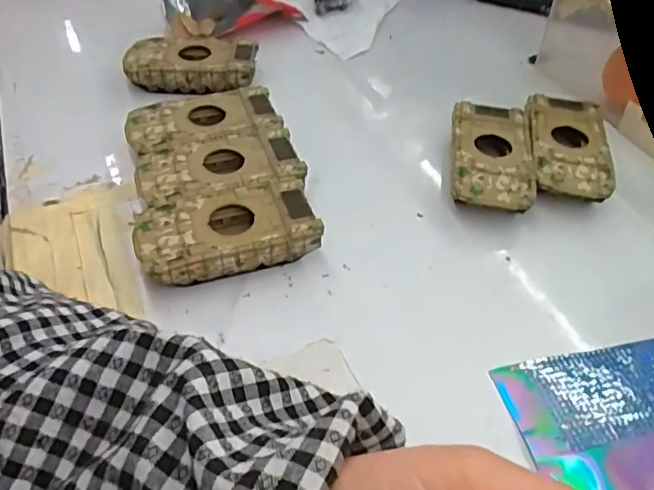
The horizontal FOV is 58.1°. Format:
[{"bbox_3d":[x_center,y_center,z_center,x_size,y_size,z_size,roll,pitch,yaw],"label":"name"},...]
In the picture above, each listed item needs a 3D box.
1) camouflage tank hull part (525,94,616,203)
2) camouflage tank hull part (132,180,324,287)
[{"bbox_3d":[0.160,-0.062,0.397,0.051,0.027,0.092,8,46,5],"label":"camouflage tank hull part"},{"bbox_3d":[-0.056,-0.005,0.329,0.095,0.026,0.048,-12,47,-14],"label":"camouflage tank hull part"}]

